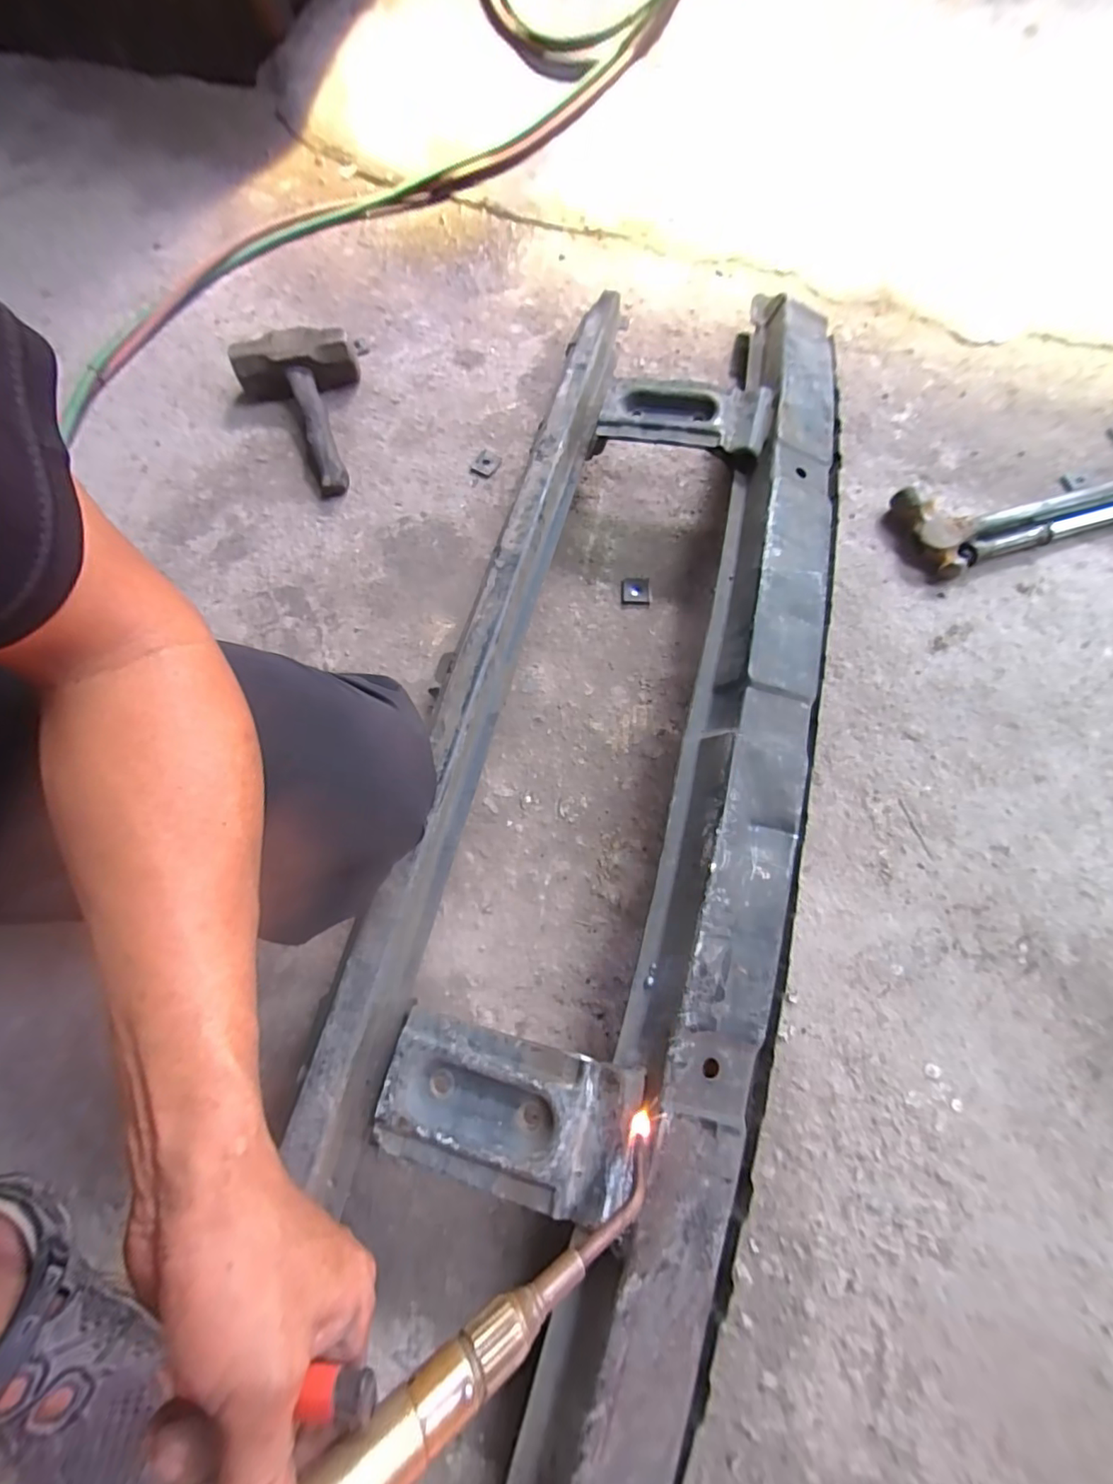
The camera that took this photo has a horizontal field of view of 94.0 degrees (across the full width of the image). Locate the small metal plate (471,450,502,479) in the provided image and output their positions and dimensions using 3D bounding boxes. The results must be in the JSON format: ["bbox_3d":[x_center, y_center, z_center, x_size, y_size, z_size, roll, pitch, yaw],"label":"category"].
[{"bbox_3d":[-0.093,-0.374,0.700,0.032,0.004,0.041,21,73,9],"label":"small metal plate"}]

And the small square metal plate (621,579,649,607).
[{"bbox_3d":[0.096,-0.183,0.633,0.033,0.004,0.038,1,71,2],"label":"small square metal plate"}]

